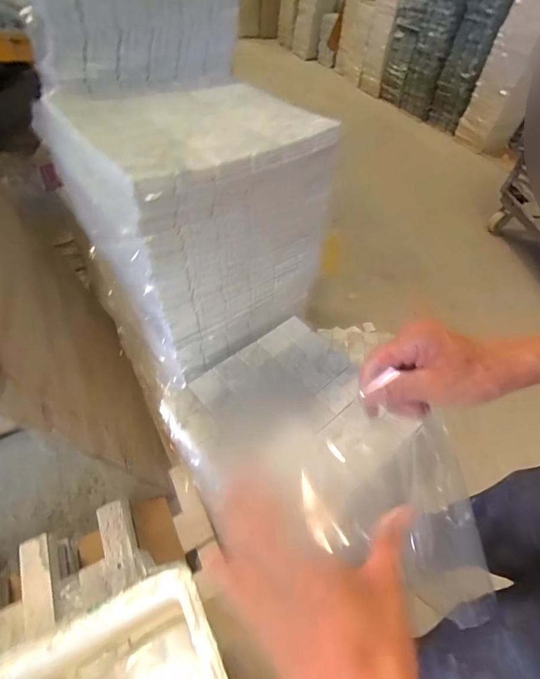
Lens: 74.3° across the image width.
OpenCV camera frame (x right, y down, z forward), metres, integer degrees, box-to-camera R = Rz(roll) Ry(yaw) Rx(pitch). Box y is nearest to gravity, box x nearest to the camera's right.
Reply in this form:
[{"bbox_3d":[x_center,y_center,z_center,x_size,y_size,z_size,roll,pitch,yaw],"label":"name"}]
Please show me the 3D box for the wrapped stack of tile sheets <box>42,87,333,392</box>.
[{"bbox_3d":[-0.121,-0.187,0.602,0.324,0.339,0.280,-28,57,-25],"label":"wrapped stack of tile sheets"}]

